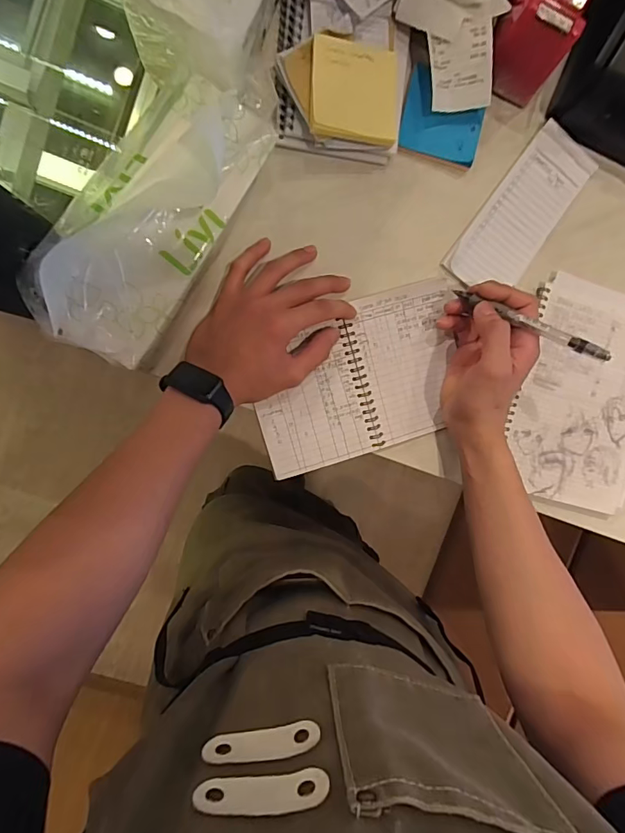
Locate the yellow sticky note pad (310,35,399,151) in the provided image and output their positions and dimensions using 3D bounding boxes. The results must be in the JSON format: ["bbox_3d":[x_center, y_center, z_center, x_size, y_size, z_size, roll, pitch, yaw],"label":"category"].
[{"bbox_3d":[0.037,-0.280,0.387,0.077,0.007,0.077,0,98,-19],"label":"yellow sticky note pad"}]

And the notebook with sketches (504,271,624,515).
[{"bbox_3d":[0.283,-0.019,0.462,0.145,0.006,0.221,15,92,-8],"label":"notebook with sketches"}]

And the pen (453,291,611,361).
[{"bbox_3d":[0.182,-0.080,0.380,0.136,0.011,0.009,34,89,26],"label":"pen"}]

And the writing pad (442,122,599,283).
[{"bbox_3d":[0.206,-0.197,0.440,0.069,0.011,0.173,37,89,-8],"label":"writing pad"}]

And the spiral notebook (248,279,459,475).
[{"bbox_3d":[0.044,-0.037,0.431,0.201,0.011,0.141,-17,96,-6],"label":"spiral notebook"}]

